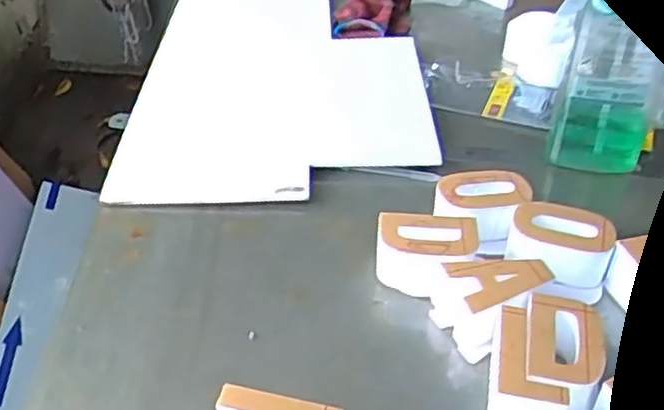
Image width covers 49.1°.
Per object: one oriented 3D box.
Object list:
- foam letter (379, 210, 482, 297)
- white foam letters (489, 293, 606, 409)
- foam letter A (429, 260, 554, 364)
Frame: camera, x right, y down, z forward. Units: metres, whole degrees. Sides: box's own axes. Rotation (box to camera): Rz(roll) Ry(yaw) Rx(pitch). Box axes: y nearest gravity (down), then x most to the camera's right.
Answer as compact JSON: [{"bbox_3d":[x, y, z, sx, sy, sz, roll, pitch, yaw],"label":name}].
[{"bbox_3d":[0.079,0.043,0.620,0.083,0.048,0.064,6,38,5],"label":"foam letter"},{"bbox_3d":[0.153,0.119,0.531,0.075,0.052,0.113,11,39,12],"label":"white foam letters"},{"bbox_3d":[0.130,0.074,0.584,0.086,0.051,0.066,-14,41,-19],"label":"foam letter A"}]

